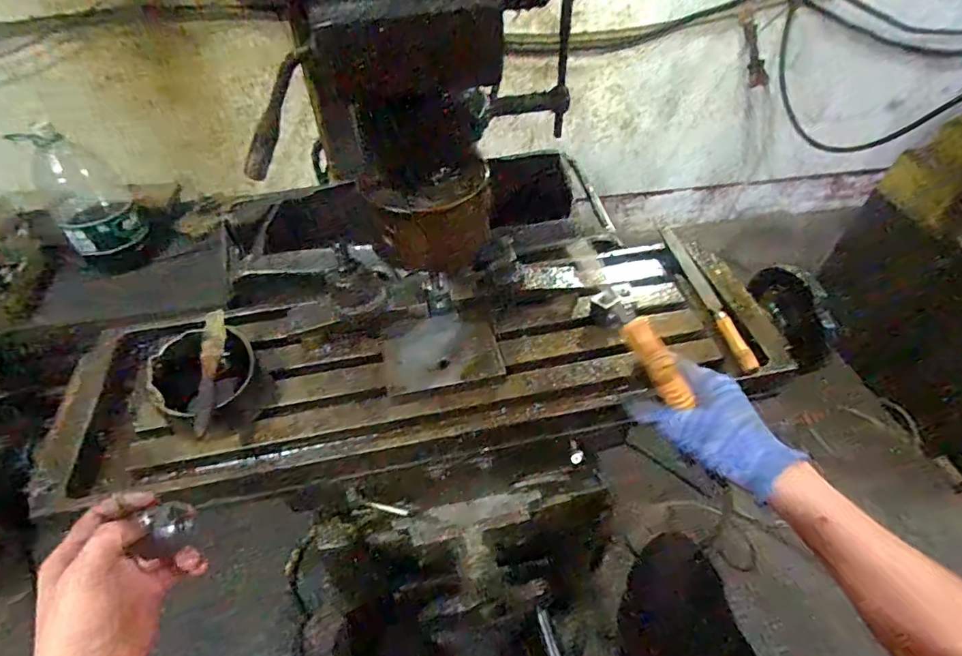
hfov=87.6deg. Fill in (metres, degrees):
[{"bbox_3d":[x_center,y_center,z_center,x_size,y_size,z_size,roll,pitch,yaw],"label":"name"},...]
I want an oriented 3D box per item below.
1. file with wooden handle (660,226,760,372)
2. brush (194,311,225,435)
[{"bbox_3d":[0.286,-0.051,0.633,0.027,0.020,0.253,-4,49,-4],"label":"file with wooden handle"},{"bbox_3d":[-0.274,0.040,0.508,0.020,0.023,0.142,-9,49,-8],"label":"brush"}]

